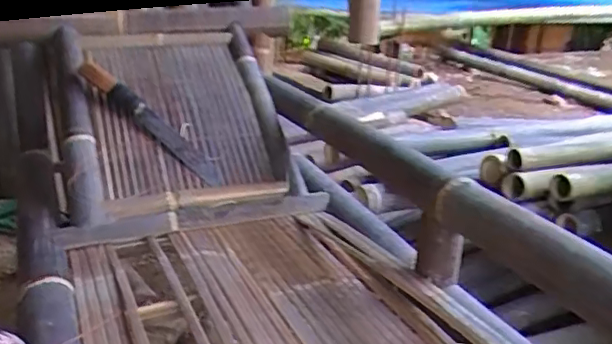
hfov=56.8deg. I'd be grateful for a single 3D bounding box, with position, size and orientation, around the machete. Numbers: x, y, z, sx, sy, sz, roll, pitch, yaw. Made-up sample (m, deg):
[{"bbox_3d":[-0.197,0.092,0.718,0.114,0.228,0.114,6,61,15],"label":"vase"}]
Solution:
[{"bbox_3d":[-0.284,-0.089,1.025,0.331,0.030,0.047,40,27,4],"label":"machete"}]

